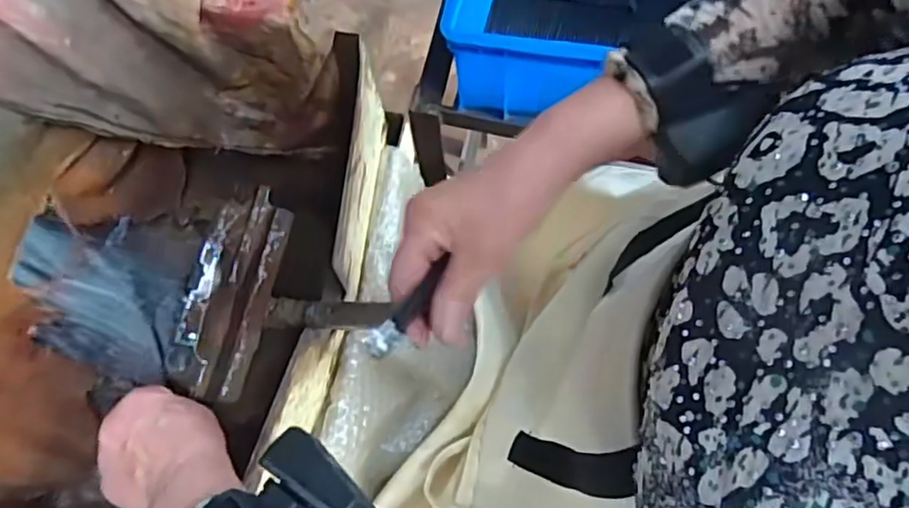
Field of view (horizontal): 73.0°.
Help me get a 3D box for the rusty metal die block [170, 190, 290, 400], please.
[{"bbox_3d":[-0.172,0.026,0.472,0.068,0.027,0.160,10,70,4],"label":"rusty metal die block"}]

